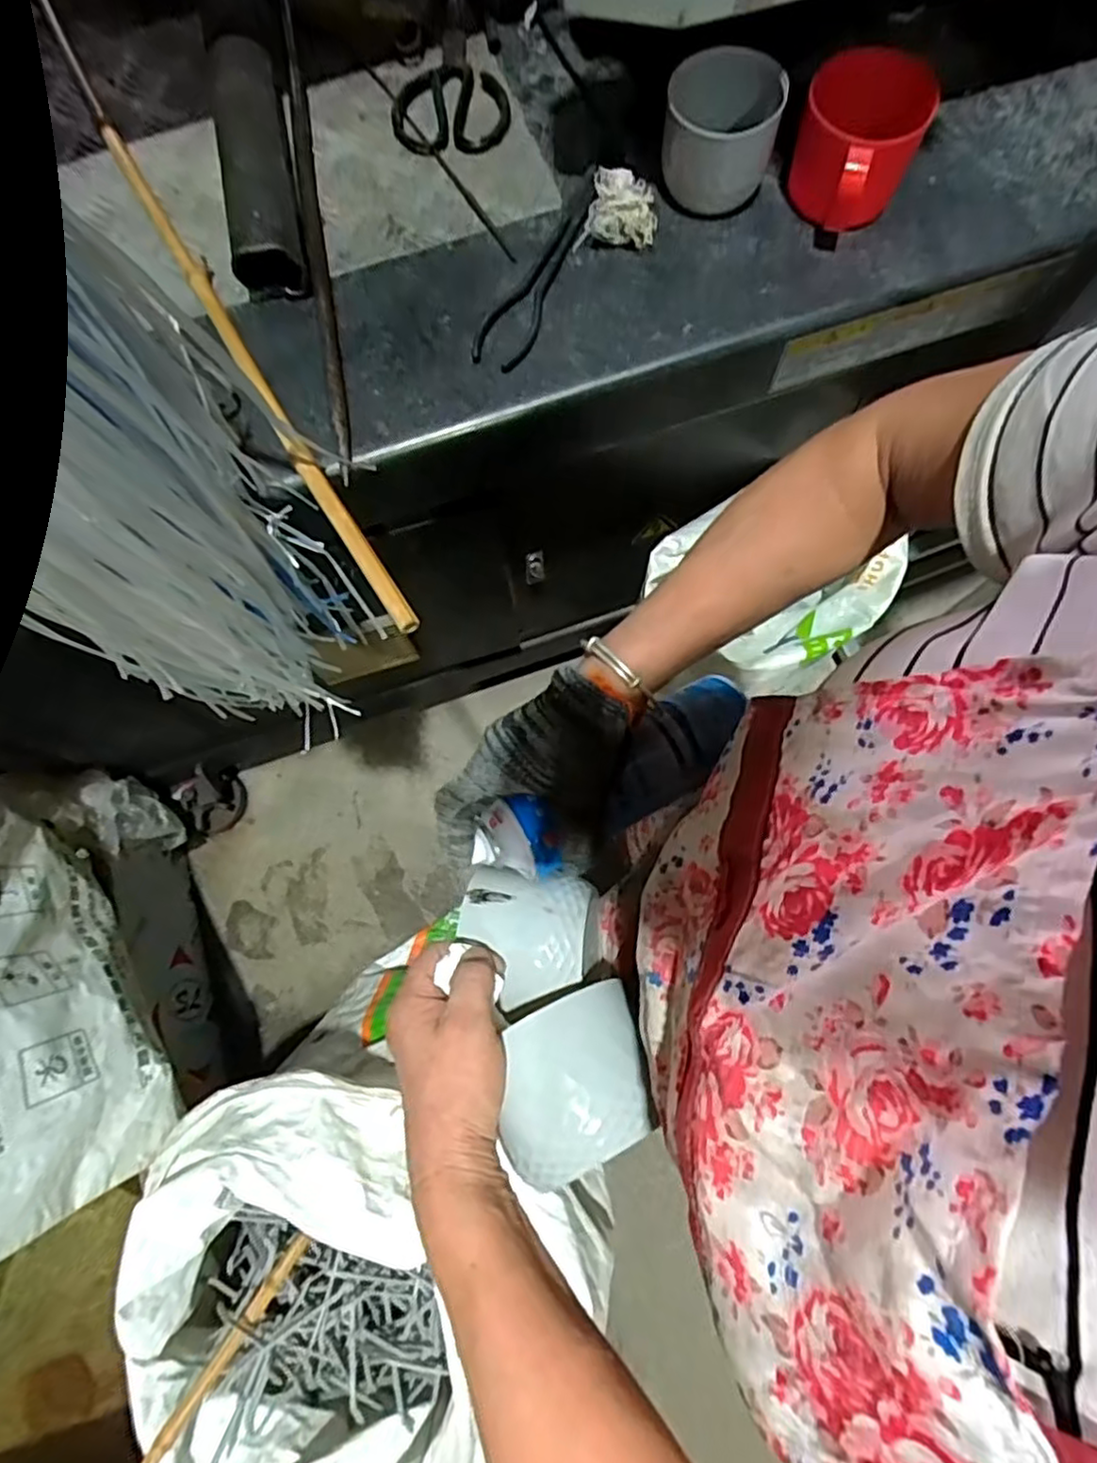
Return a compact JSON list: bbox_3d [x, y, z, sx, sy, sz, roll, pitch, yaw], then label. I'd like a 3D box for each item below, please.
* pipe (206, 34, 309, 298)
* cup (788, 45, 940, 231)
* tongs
[{"bbox_3d":[-0.288,-0.557,0.650,0.062,0.067,0.285,-13,76,-1],"label":"pipe"},{"bbox_3d":[0.281,-0.539,0.603,0.103,0.099,0.122,20,78,6],"label":"cup"},{"bbox_3d":[-0.006,-0.454,0.640,0.051,0.017,0.248,20,78,6],"label":"tongs"}]

